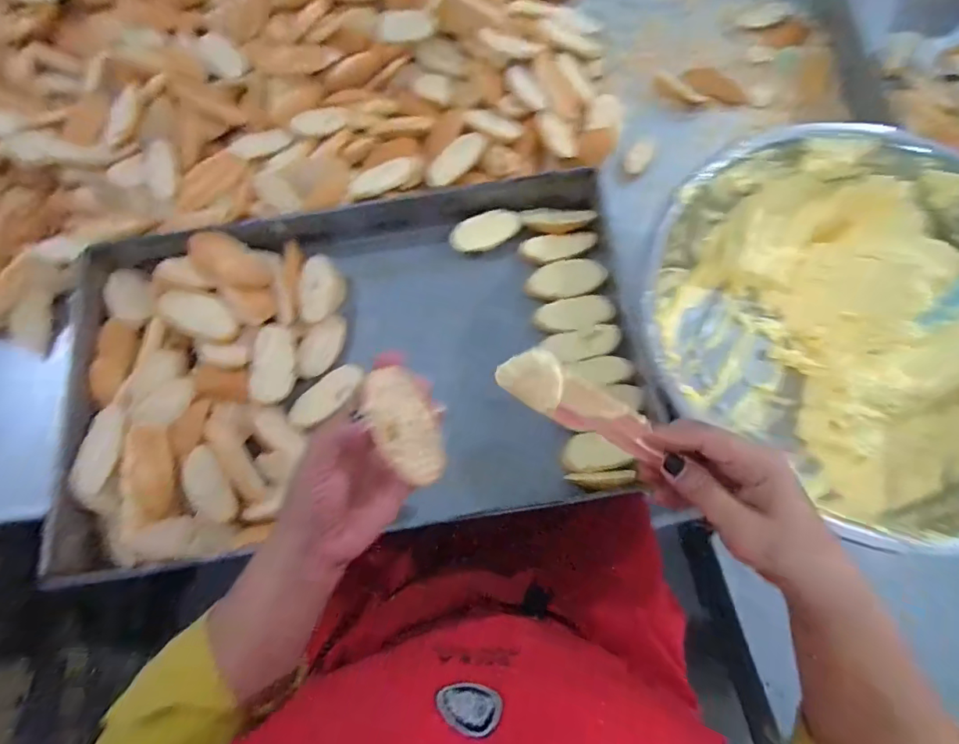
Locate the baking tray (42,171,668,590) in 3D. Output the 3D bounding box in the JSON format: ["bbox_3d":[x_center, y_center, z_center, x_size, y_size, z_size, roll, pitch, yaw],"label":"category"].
[{"bbox_3d":[-0.129,-0.018,0.530,0.603,0.048,0.369,-10,71,-1],"label":"baking tray"}]

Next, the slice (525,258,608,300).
[{"bbox_3d":[0.099,-0.109,0.563,0.090,0.007,0.047,-6,71,1],"label":"slice"}]

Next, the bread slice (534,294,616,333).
[{"bbox_3d":[0.107,-0.065,0.550,0.087,0.006,0.043,-7,71,0],"label":"bread slice"}]

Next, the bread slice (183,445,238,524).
[{"bbox_3d":[-0.267,0.112,0.485,0.036,0.009,0.077,-21,87,-26],"label":"bread slice"}]

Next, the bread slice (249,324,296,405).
[{"bbox_3d":[-0.225,-0.010,0.538,0.041,0.019,0.089,-6,71,0],"label":"bread slice"}]

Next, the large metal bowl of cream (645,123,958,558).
[{"bbox_3d":[0.347,-0.048,0.481,0.361,0.148,0.317,31,75,12],"label":"large metal bowl of cream"}]

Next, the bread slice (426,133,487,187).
[{"bbox_3d":[-0.029,-0.262,0.603,0.036,0.009,0.093,39,77,14],"label":"bread slice"}]

